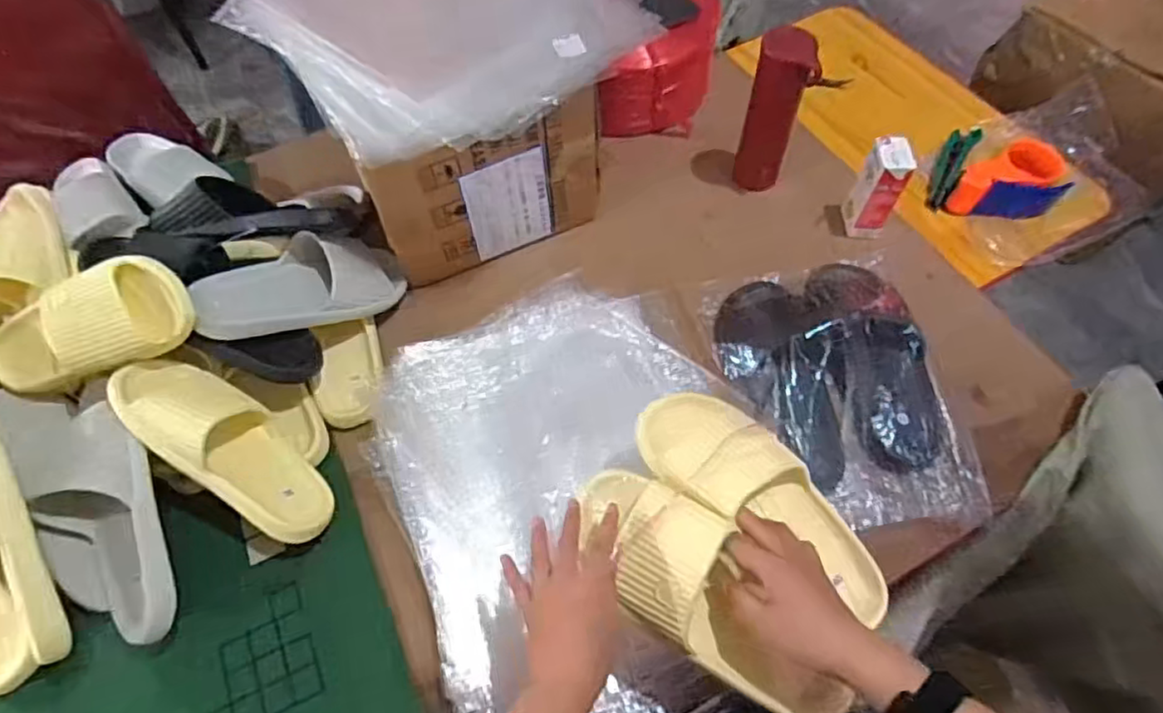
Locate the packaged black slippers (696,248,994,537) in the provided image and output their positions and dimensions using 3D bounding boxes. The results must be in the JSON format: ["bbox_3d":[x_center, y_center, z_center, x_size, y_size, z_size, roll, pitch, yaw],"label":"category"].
[{"bbox_3d":[0.291,0.019,0.755,0.246,0.087,0.335,-3,60,0],"label":"packaged black slippers"}]

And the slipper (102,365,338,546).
[{"bbox_3d":[-0.366,0.093,0.678,0.255,0.067,0.097,43,66,-8],"label":"slipper"}]

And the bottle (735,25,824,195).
[{"bbox_3d":[0.250,-0.317,0.845,0.067,0.203,0.059,6,60,5],"label":"bottle"}]

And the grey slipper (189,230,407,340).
[{"bbox_3d":[-0.323,-0.085,0.767,0.240,0.079,0.103,-17,59,-34],"label":"grey slipper"}]

